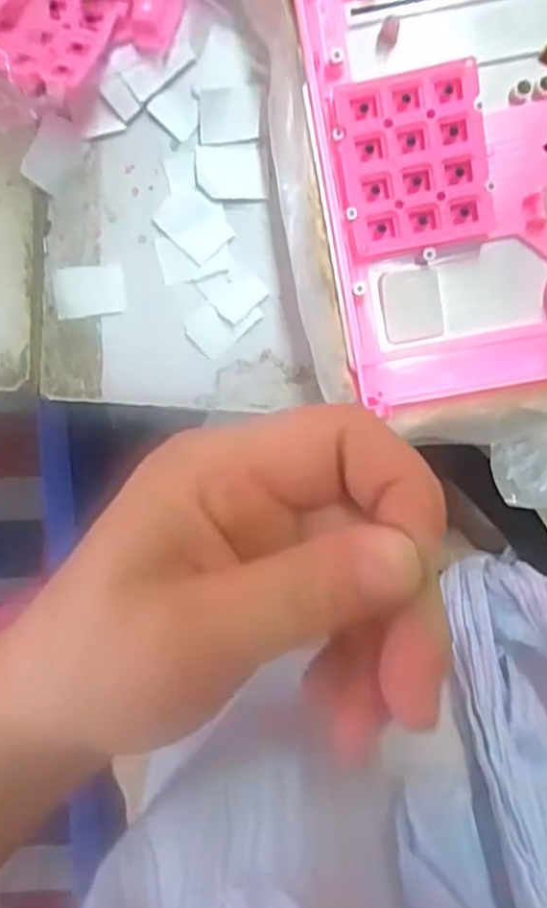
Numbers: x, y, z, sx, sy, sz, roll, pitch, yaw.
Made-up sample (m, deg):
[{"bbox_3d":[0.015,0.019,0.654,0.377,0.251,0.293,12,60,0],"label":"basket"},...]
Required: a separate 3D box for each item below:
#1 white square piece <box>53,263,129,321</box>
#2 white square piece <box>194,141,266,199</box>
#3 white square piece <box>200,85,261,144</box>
[{"bbox_3d":[-0.078,-0.069,0.302,0.030,0.004,0.022,-4,97,2],"label":"white square piece"},{"bbox_3d":[-0.018,-0.116,0.293,0.028,0.004,0.021,-4,97,2],"label":"white square piece"},{"bbox_3d":[-0.018,-0.138,0.290,0.025,0.004,0.021,-4,97,2],"label":"white square piece"}]

